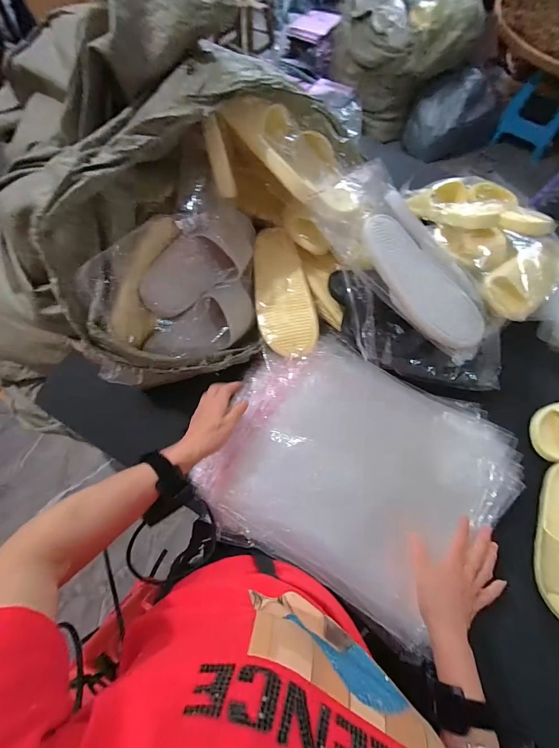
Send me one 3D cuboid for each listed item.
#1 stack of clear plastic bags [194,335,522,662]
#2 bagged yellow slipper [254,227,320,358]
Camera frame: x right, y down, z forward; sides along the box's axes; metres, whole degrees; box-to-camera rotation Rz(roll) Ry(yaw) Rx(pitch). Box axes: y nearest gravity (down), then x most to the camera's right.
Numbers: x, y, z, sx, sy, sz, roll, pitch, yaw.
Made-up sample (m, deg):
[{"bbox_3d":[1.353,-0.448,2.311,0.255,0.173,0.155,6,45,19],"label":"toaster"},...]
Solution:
[{"bbox_3d":[0.117,0.150,0.542,0.437,0.064,0.349,25,70,8],"label":"stack of clear plastic bags"},{"bbox_3d":[0.010,-0.153,0.620,0.110,0.051,0.250,-5,69,-4],"label":"bagged yellow slipper"}]

